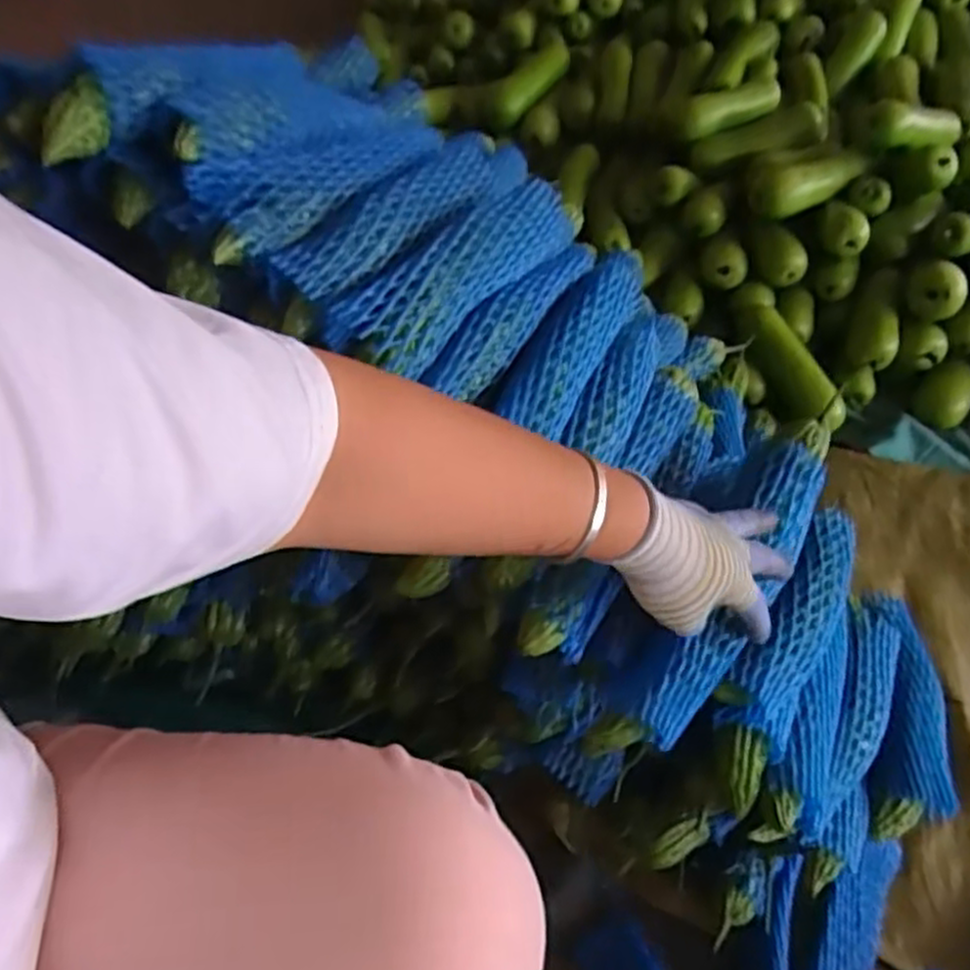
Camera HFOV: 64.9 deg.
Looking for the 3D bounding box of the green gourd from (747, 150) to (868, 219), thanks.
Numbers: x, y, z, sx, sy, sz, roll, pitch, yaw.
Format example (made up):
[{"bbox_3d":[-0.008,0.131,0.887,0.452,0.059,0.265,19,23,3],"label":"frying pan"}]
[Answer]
[{"bbox_3d":[0.483,-0.451,1.134,0.185,0.064,0.074,-15,49,4],"label":"green gourd"}]

